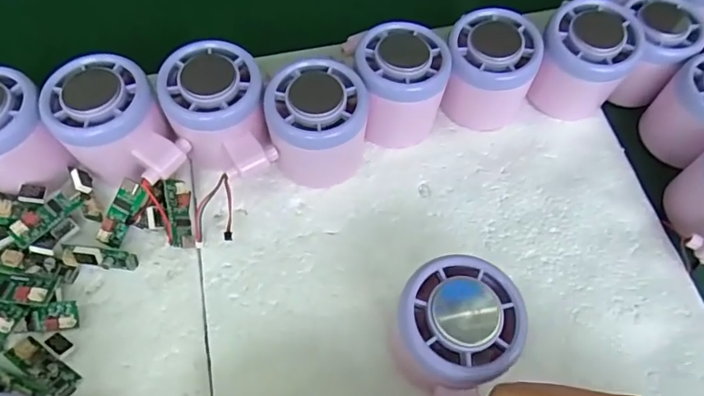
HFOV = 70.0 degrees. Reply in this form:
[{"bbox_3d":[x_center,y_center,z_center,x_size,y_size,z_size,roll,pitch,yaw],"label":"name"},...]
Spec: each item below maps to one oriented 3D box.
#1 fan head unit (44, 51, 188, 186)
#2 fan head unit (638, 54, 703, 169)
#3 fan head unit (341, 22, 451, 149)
[{"bbox_3d":[-0.130,-0.038,0.277,0.056,0.044,0.073,-33,69,-17],"label":"fan head unit"},{"bbox_3d":[0.219,-0.055,0.311,0.054,0.050,0.051,-25,67,-14],"label":"fan head unit"},{"bbox_3d":[0.027,-0.068,0.307,0.057,0.055,0.056,-12,65,-8],"label":"fan head unit"}]

